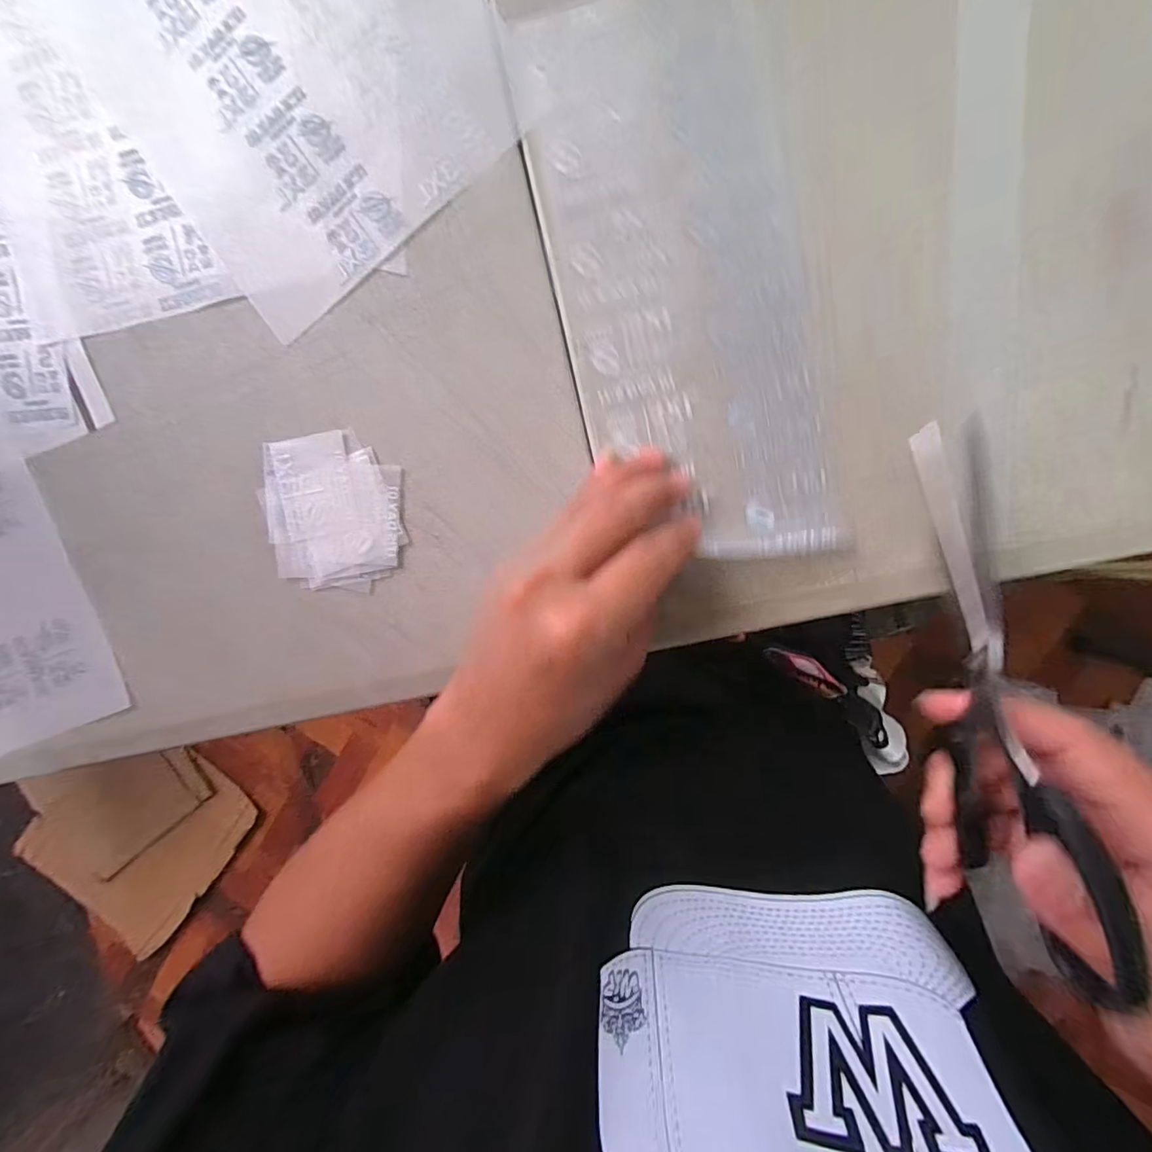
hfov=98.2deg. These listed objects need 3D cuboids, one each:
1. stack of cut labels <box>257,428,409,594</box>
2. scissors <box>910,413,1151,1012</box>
[{"bbox_3d":[-0.130,-0.034,0.265,0.076,0.007,0.080,-4,96,7],"label":"stack of cut labels"},{"bbox_3d":[0.143,0.036,0.177,0.009,0.066,0.178,-10,85,7],"label":"scissors"}]

